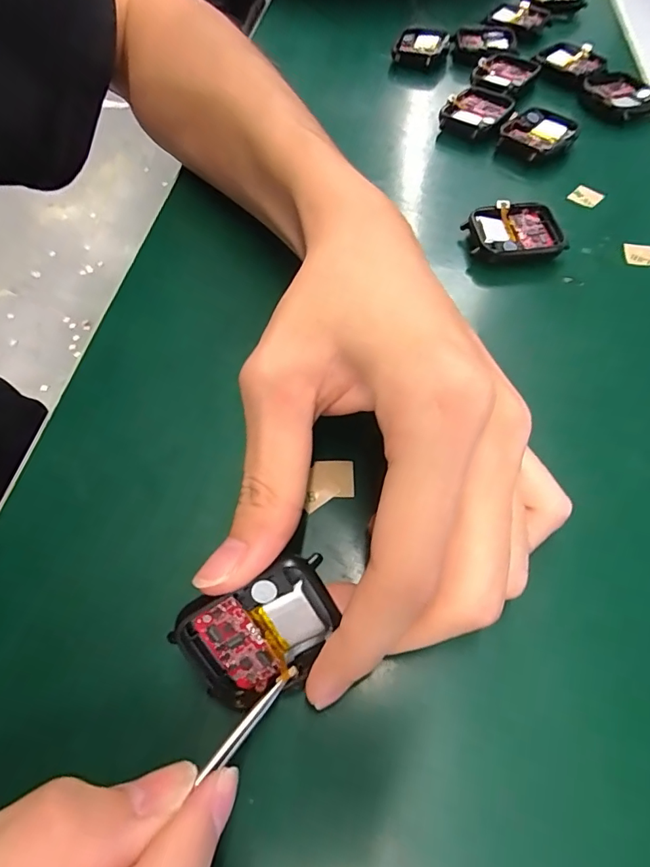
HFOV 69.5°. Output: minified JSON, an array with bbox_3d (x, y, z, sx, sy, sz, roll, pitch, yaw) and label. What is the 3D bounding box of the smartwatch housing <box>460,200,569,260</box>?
[{"bbox_3d":[0.095,-0.102,0.241,0.046,0.013,0.035,-5,60,-3],"label":"smartwatch housing"}]

